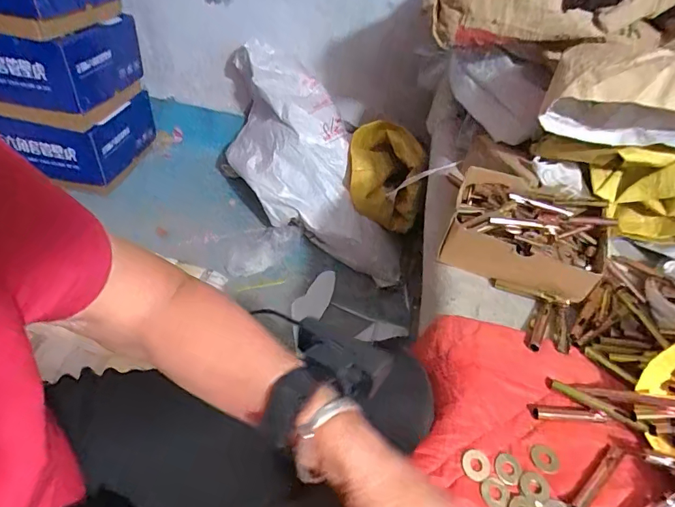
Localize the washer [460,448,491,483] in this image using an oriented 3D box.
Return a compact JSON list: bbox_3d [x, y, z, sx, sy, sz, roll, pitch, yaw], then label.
[{"bbox_3d":[0.120,0.184,0.382,0.025,0.004,0.025,31,50,24],"label":"washer"}]

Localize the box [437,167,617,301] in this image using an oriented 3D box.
[{"bbox_3d":[0.241,-0.032,0.575,0.190,0.064,0.146,23,47,17],"label":"box"}]

